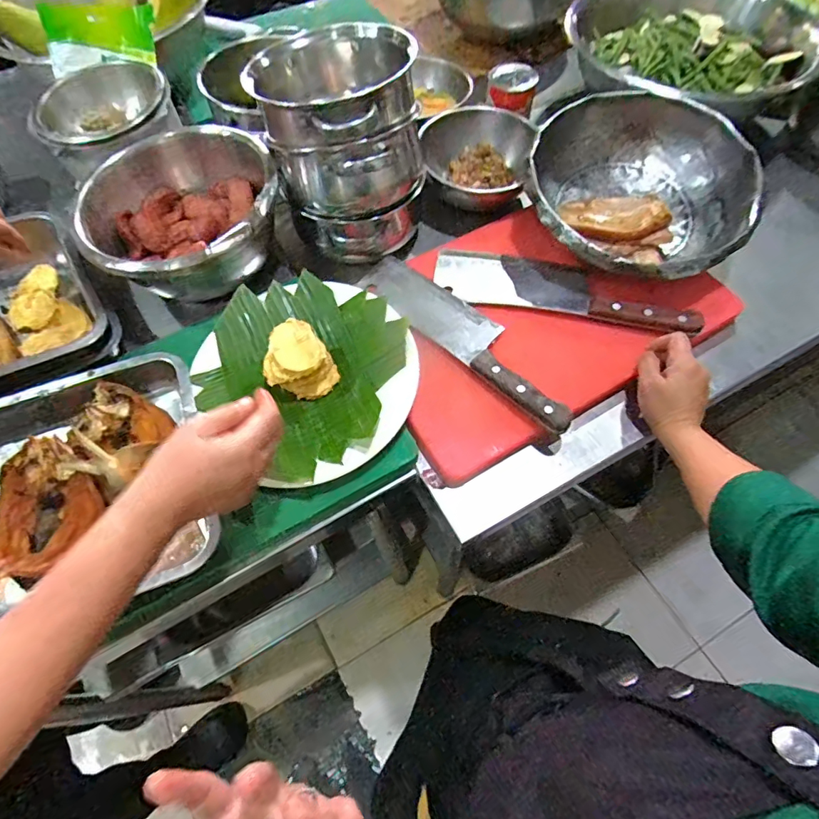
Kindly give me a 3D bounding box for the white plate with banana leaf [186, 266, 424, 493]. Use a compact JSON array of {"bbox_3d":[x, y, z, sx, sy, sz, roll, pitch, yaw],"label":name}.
[{"bbox_3d":[-0.117,-0.047,0.530,0.241,0.060,0.255,-42,68,-18],"label":"white plate with banana leaf"}]

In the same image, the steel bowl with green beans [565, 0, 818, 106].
[{"bbox_3d":[0.423,-0.574,0.729,0.310,0.072,0.280,-13,62,-5],"label":"steel bowl with green beans"}]

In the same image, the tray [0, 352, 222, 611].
[{"bbox_3d":[-0.357,0.083,0.481,0.303,0.063,0.261,-19,63,-8],"label":"tray"}]

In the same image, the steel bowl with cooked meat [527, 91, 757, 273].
[{"bbox_3d":[0.293,-0.282,0.625,0.261,0.097,0.275,-1,62,1],"label":"steel bowl with cooked meat"}]

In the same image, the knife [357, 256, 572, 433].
[{"bbox_3d":[0.066,-0.099,0.576,0.069,0.019,0.326,-41,68,-18],"label":"knife"}]

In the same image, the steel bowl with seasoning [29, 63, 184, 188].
[{"bbox_3d":[-0.433,-0.414,0.683,0.172,0.062,0.174,-1,62,1],"label":"steel bowl with seasoning"}]

